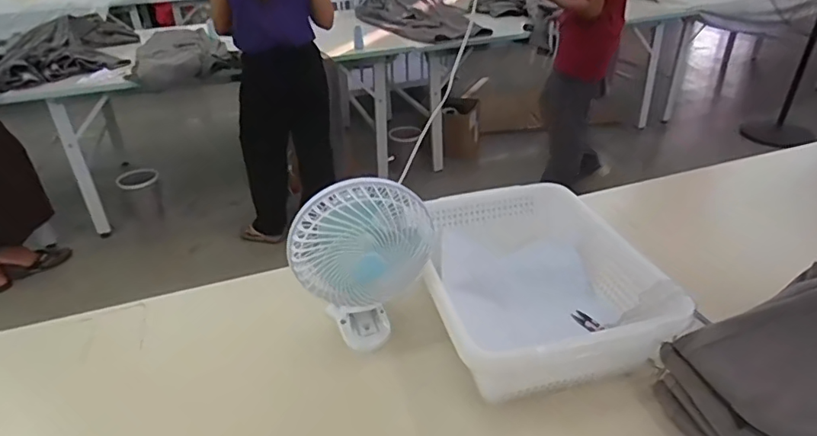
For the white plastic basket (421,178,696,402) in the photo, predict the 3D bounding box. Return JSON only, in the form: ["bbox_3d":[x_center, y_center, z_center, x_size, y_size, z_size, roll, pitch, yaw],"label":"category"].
[{"bbox_3d":[0.207,0.124,0.926,0.352,0.175,0.419,-8,33,-6],"label":"white plastic basket"}]

